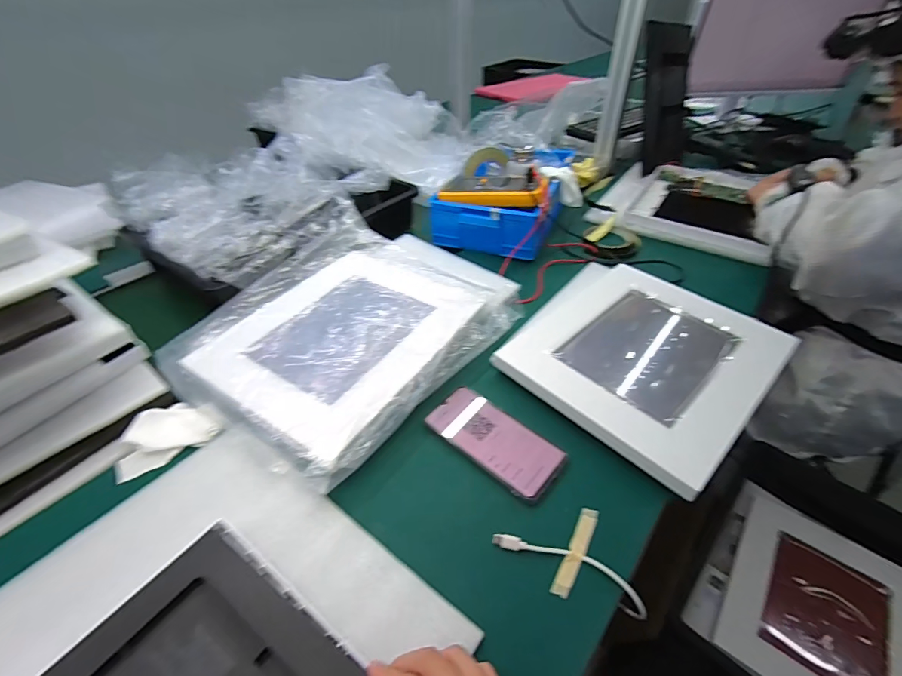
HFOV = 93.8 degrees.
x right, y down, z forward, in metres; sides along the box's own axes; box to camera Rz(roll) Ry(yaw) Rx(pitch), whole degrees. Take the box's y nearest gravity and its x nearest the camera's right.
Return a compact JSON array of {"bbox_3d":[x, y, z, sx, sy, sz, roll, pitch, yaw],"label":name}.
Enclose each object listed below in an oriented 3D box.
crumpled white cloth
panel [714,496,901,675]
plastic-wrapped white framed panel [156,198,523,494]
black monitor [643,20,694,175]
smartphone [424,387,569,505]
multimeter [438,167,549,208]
[{"bbox_3d":[-0.308,0.101,0.462,0.104,0.019,0.075,-22,45,-22],"label":"crumpled white cloth"},{"bbox_3d":[0.596,0.432,0.660,0.262,0.034,0.310,28,49,29],"label":"panel"},{"bbox_3d":[-0.121,-0.036,0.569,0.346,0.042,0.415,25,49,23],"label":"plastic-wrapped white framed panel"},{"bbox_3d":[0.499,-0.546,0.965,0.030,0.279,0.232,18,37,41],"label":"black monitor"},{"bbox_3d":[0.046,0.108,0.458,0.148,0.011,0.072,30,50,31],"label":"smartphone"},{"bbox_3d":[0.072,-0.249,0.714,0.178,0.047,0.077,13,43,16],"label":"multimeter"}]

